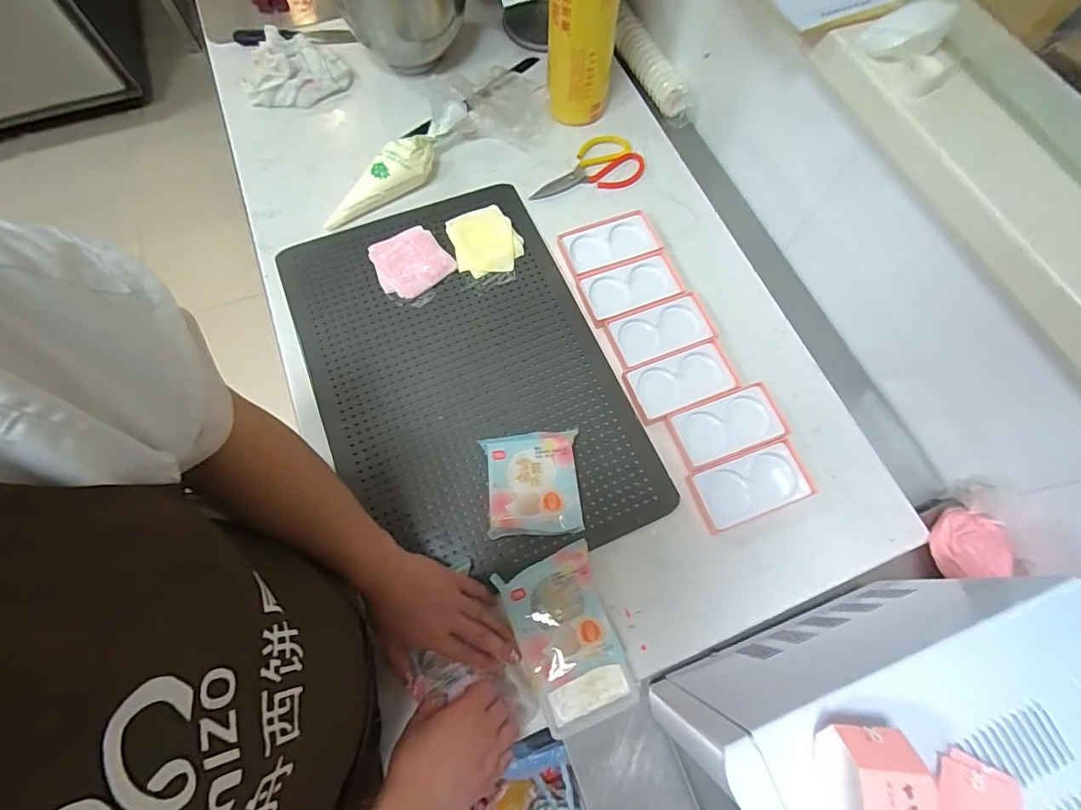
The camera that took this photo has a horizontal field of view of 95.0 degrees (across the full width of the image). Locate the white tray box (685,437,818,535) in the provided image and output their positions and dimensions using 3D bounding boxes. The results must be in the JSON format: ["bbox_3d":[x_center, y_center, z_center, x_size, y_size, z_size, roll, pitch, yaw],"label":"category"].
[{"bbox_3d":[0.276,0.105,0.647,0.153,0.013,0.079,-19,70,-7],"label":"white tray box"}]

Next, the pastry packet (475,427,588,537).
[{"bbox_3d":[-0.012,0.102,0.628,0.121,0.042,0.130,-5,69,-2],"label":"pastry packet"}]

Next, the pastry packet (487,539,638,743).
[{"bbox_3d":[0.032,0.265,0.564,0.110,0.051,0.178,-22,71,-8],"label":"pastry packet"}]

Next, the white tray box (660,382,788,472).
[{"bbox_3d":[0.255,0.028,0.672,0.152,0.013,0.081,-19,70,-7],"label":"white tray box"}]

